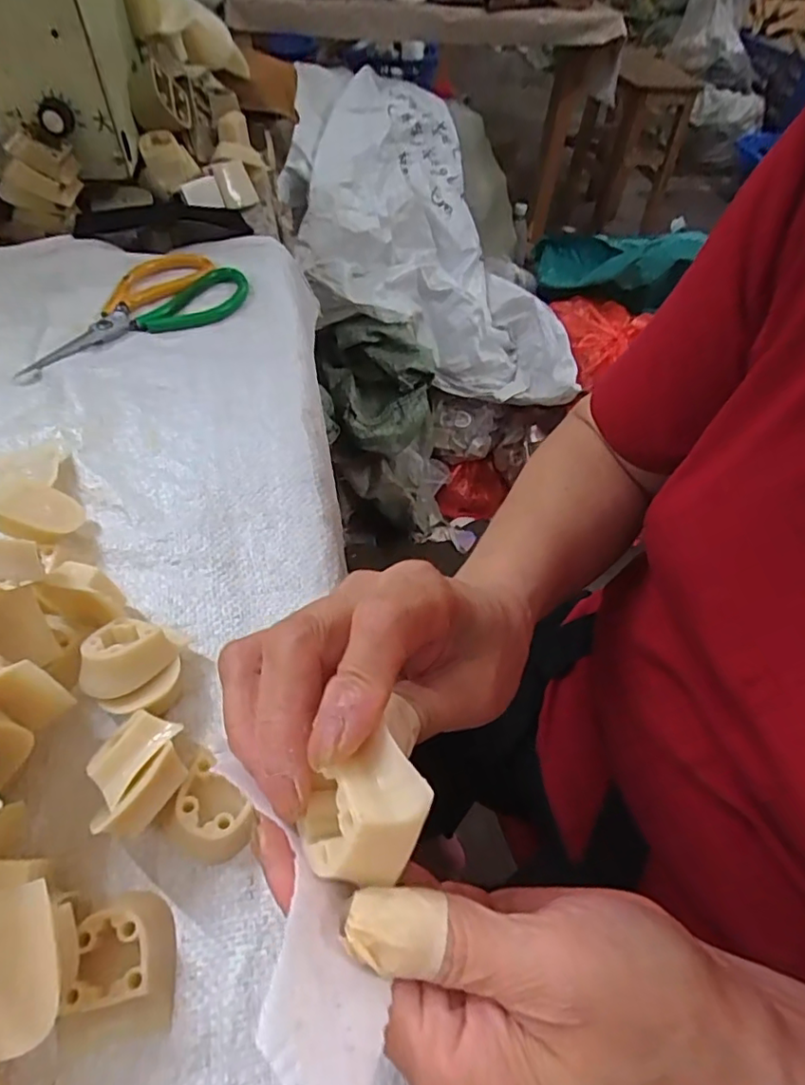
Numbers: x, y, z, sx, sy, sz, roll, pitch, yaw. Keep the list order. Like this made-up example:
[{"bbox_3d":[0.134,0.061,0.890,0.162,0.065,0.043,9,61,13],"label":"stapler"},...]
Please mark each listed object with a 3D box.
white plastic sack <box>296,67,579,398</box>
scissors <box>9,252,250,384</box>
[{"bbox_3d":[0.059,-0.617,1.160,0.482,0.325,0.637,-1,52,-5],"label":"white plastic sack"},{"bbox_3d":[-0.223,-0.191,0.472,0.194,0.010,0.106,-35,62,-26],"label":"scissors"}]

